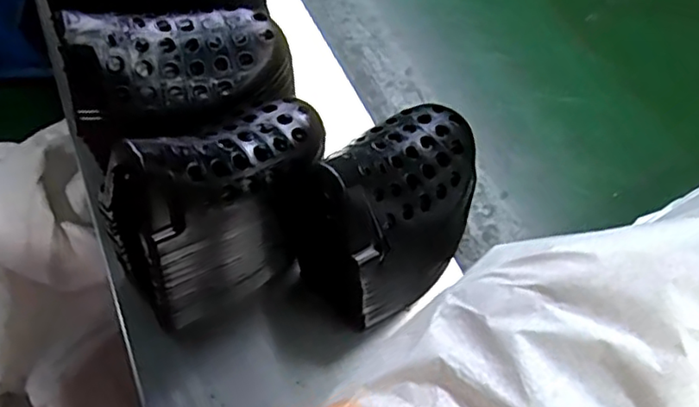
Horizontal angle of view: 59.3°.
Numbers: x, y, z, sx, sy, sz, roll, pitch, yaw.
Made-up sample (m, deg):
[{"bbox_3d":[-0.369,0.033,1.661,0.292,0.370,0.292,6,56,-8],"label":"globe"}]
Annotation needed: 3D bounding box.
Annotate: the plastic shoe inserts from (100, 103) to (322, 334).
[{"bbox_3d":[-0.074,0.001,0.386,0.145,0.138,0.064,-34,65,-20],"label":"plastic shoe inserts"}]

